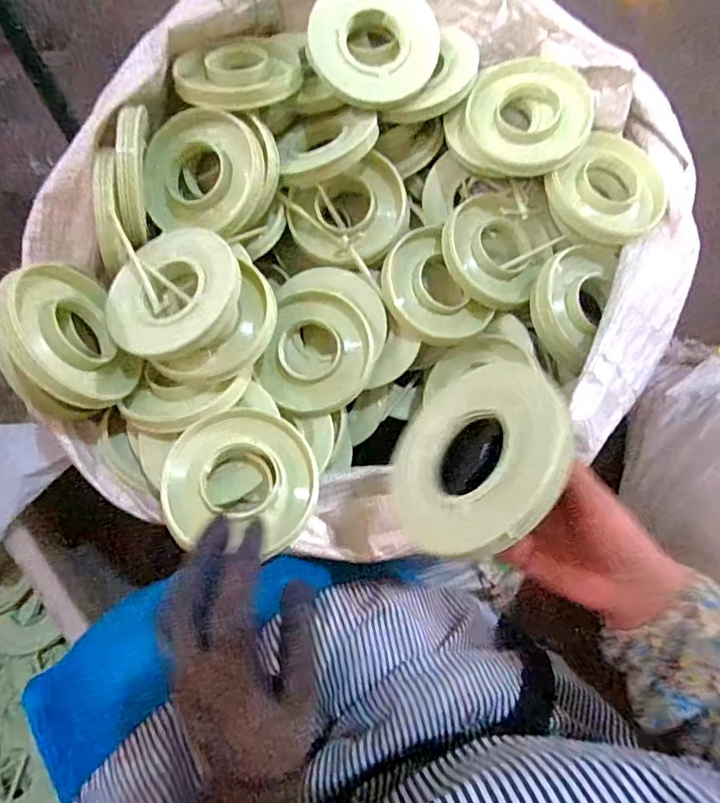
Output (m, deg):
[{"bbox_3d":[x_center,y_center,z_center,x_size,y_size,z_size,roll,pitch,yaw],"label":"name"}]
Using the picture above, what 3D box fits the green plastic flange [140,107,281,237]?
[{"bbox_3d":[-0.149,-0.227,0.509,0.125,0.028,0.122,0,91,-1],"label":"green plastic flange"}]

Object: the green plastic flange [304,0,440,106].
[{"bbox_3d":[0.016,-0.369,0.520,0.124,0.016,0.124,0,94,-6],"label":"green plastic flange"}]

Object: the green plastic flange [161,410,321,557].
[{"bbox_3d":[-0.103,0.072,0.446,0.126,0.026,0.130,1,68,-2],"label":"green plastic flange"}]

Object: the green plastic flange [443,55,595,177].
[{"bbox_3d":[0.171,-0.300,0.543,0.132,0.032,0.128,17,94,8],"label":"green plastic flange"}]

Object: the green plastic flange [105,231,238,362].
[{"bbox_3d":[-0.167,-0.102,0.463,0.122,0.028,0.122,-3,76,10],"label":"green plastic flange"}]

